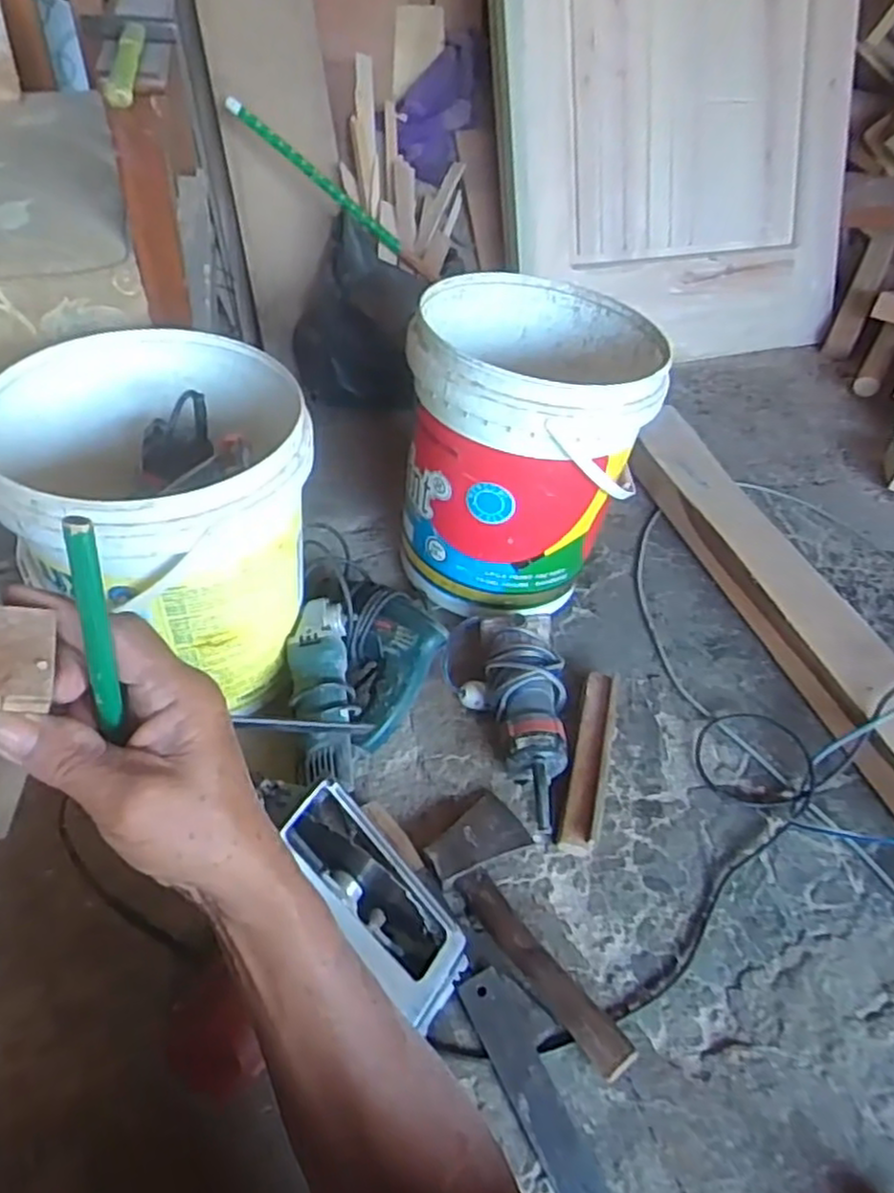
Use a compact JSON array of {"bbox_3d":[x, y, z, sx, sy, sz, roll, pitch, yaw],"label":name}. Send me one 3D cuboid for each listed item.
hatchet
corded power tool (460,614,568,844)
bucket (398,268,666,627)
[{"bbox_3d":[0.088,0.326,0.752,0.122,0.039,0.289,-26,54,-28],"label":"hatchet"},{"bbox_3d":[0.080,0.141,0.887,0.135,0.076,0.262,-2,47,-8],"label":"corded power tool"},{"bbox_3d":[0.096,-0.195,1.001,0.296,0.351,0.312,7,46,1],"label":"bucket"}]

